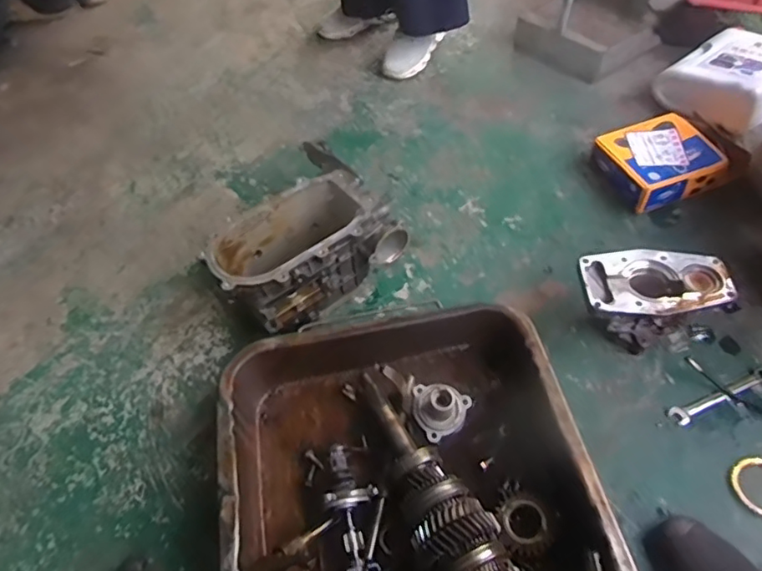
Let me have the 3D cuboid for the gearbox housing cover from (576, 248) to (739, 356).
[{"bbox_3d":[0.410,0.027,0.856,0.220,0.123,0.107,-2,53,2],"label":"gearbox housing cover"}]

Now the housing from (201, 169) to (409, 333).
[{"bbox_3d":[-0.127,-0.049,0.935,0.287,0.158,0.180,-30,57,-18],"label":"housing"}]

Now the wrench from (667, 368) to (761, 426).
[{"bbox_3d":[0.495,0.162,0.815,0.169,0.008,0.027,-20,55,-11],"label":"wrench"}]

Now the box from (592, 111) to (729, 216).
[{"bbox_3d":[0.537,-0.235,1.082,0.181,0.075,0.183,-20,55,-11],"label":"box"}]

